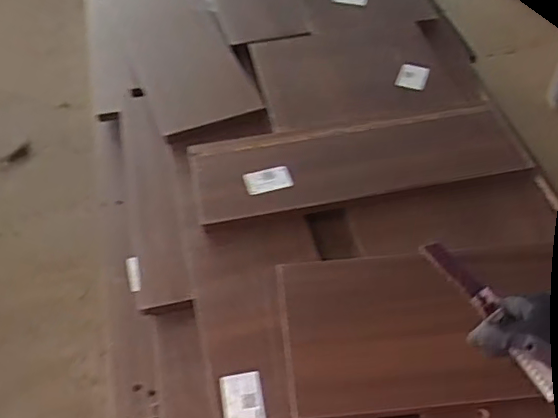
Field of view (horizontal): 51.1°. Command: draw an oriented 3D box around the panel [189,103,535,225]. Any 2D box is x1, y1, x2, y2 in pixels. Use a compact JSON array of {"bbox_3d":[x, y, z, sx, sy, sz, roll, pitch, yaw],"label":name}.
[{"bbox_3d":[0.123,-0.078,0.894,0.500,0.018,0.164,-9,49,-10],"label":"panel"}]

